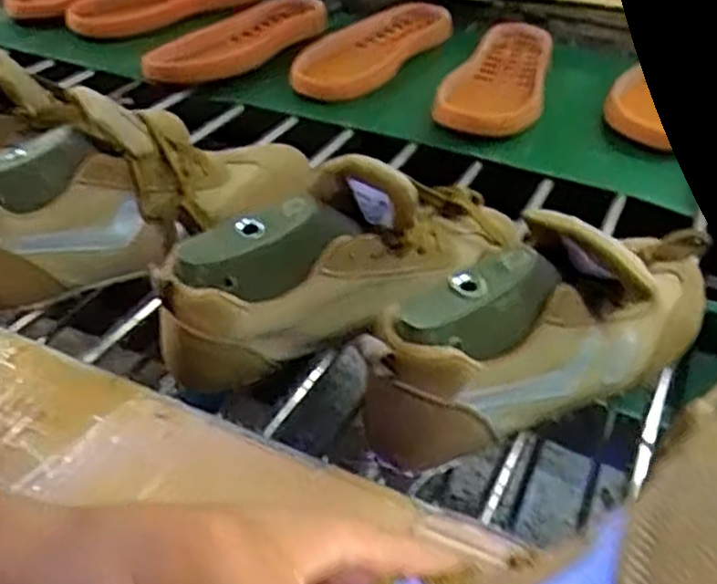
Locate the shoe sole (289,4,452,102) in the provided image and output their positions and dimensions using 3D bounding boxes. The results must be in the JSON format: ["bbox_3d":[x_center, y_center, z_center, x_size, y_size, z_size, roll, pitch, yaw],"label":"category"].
[{"bbox_3d":[0.017,-0.311,0.943,0.118,0.041,0.288,29,45,27],"label":"shoe sole"}]

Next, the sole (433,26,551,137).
[{"bbox_3d":[0.167,-0.254,0.879,0.113,0.045,0.276,13,40,11],"label":"sole"}]

